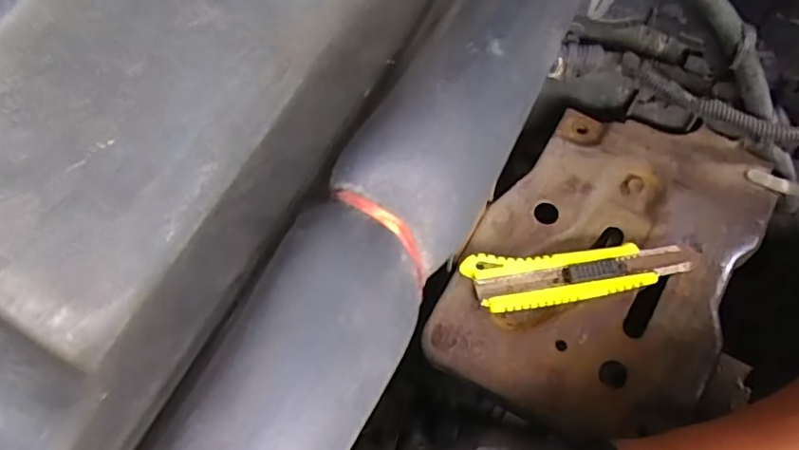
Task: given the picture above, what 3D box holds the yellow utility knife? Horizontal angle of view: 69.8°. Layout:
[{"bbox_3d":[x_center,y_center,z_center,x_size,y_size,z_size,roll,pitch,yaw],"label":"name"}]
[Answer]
[{"bbox_3d":[0.120,0.036,0.388,0.146,0.018,0.038,-5,66,1],"label":"yellow utility knife"}]

